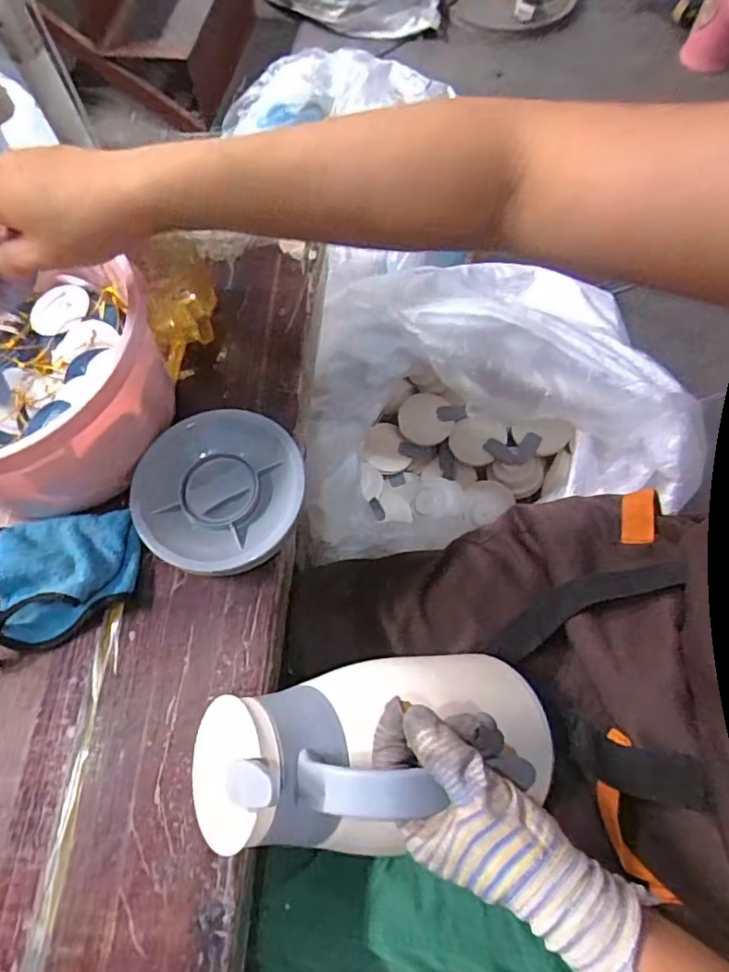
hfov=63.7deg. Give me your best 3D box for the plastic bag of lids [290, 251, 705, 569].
[{"bbox_3d":[0.145,-0.060,0.797,0.433,0.293,0.288,-4,68,0],"label":"plastic bag of lids"}]

